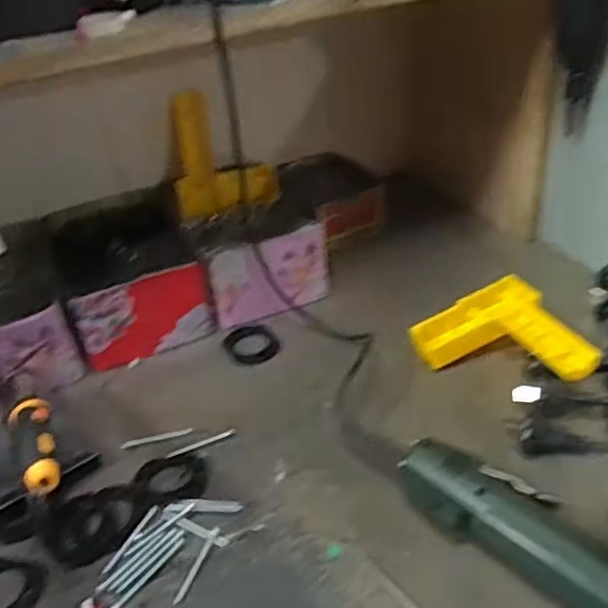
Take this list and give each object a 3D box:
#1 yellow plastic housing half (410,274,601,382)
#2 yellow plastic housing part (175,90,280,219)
[{"bbox_3d":[0.190,0.020,0.585,0.160,0.030,0.111,4,43,42],"label":"yellow plastic housing half"},{"bbox_3d":[-0.092,-0.174,0.750,0.115,0.118,0.072,-4,36,6],"label":"yellow plastic housing part"}]

